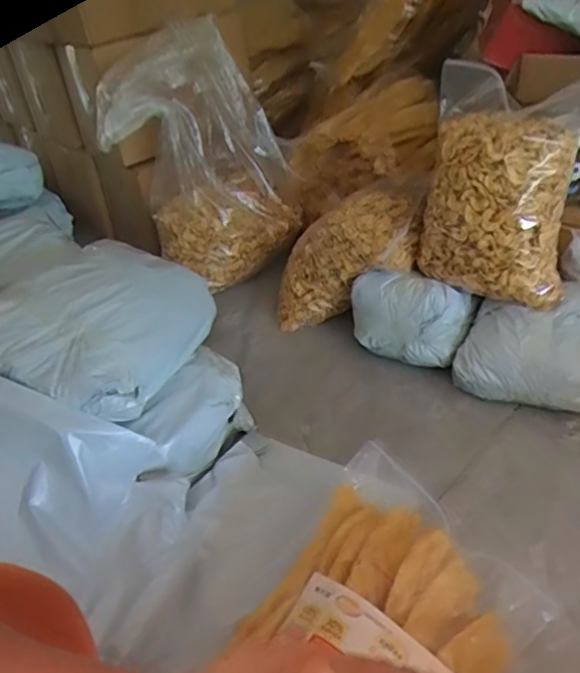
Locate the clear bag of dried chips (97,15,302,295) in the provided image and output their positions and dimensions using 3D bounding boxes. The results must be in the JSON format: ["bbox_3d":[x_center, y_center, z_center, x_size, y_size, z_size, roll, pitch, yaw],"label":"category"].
[{"bbox_3d":[-0.186,-0.397,1.306,0.373,0.522,0.249,-4,38,2],"label":"clear bag of dried chips"}]

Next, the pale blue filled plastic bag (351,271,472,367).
[{"bbox_3d":[0.227,-0.041,1.129,0.227,0.136,0.113,19,44,28],"label":"pale blue filled plastic bag"}]

